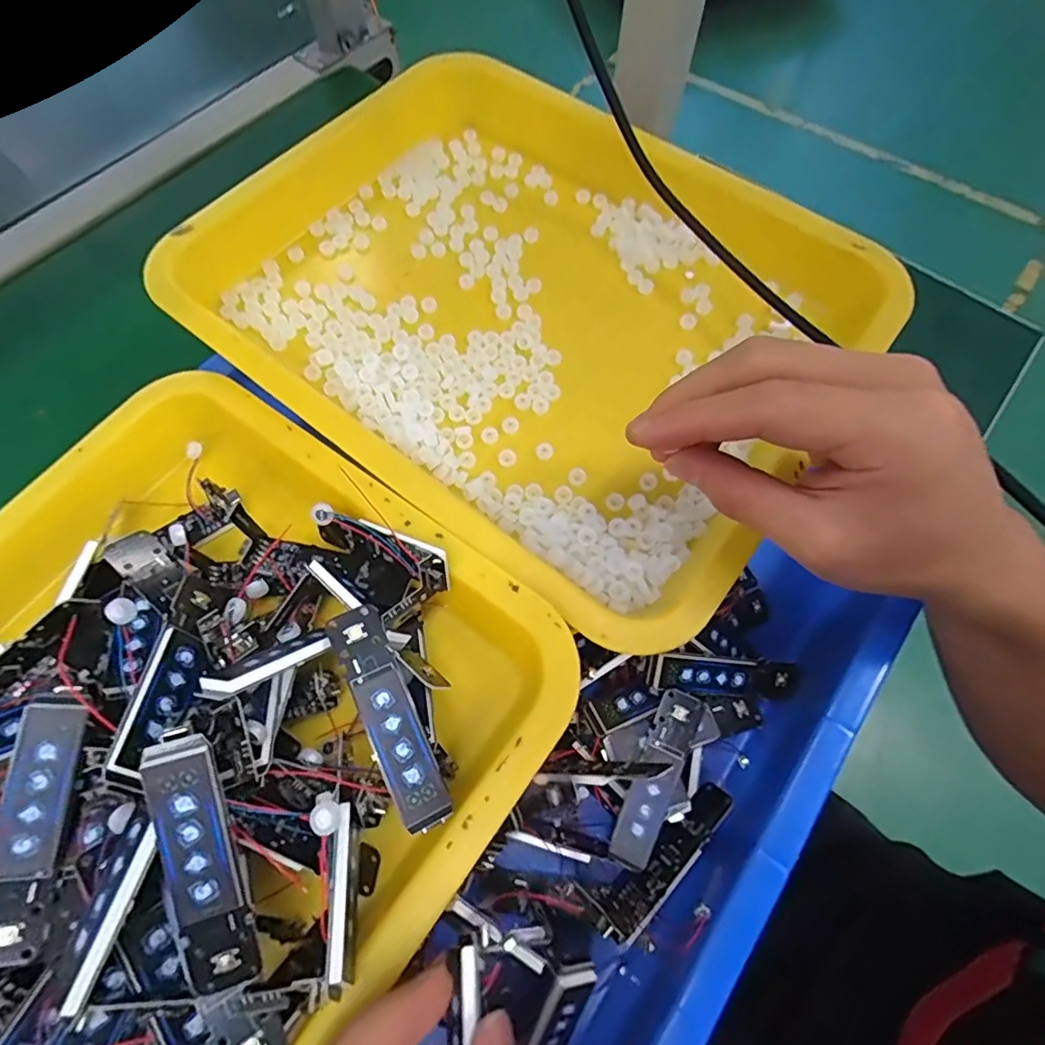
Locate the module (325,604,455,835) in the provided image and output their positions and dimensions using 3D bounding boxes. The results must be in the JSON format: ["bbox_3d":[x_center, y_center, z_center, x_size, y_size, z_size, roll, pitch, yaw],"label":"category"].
[{"bbox_3d":[-0.047,0.067,0.197,0.018,0.007,0.078,-26,69,-10],"label":"module"}]

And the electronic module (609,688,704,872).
[{"bbox_3d":[0.061,0.115,0.252,0.018,0.004,0.077,21,79,16],"label":"electronic module"}]

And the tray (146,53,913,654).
[{"bbox_3d":[-0.009,-0.125,0.304,0.346,0.044,0.251,35,72,14],"label":"tray"}]

